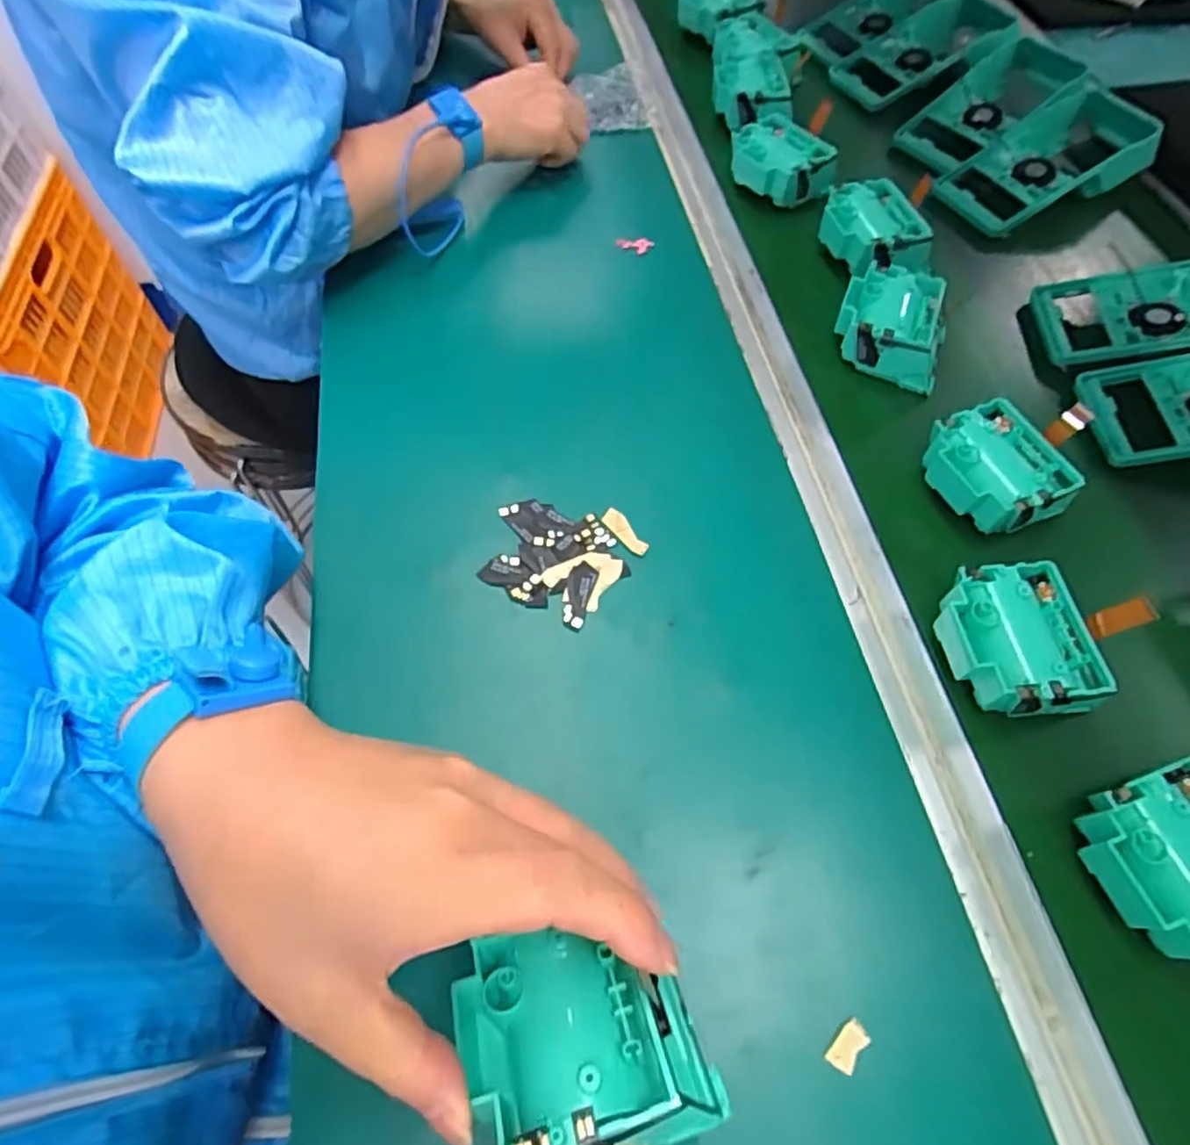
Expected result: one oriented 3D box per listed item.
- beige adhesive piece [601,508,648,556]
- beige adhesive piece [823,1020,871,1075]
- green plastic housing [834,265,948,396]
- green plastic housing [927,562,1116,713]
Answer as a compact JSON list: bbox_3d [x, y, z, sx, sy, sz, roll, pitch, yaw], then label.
[{"bbox_3d":[0.018,-0.024,0.397,0.012,0.004,0.035,-33,65,-17],"label":"beige adhesive piece"},{"bbox_3d":[0.107,0.198,0.275,0.011,0.004,0.020,37,67,20],"label":"beige adhesive piece"},{"bbox_3d":[0.210,-0.175,0.474,0.070,0.045,0.078,12,67,10],"label":"green plastic housing"},{"bbox_3d":[0.220,0.039,0.348,0.069,0.036,0.081,-5,62,-4],"label":"green plastic housing"}]

